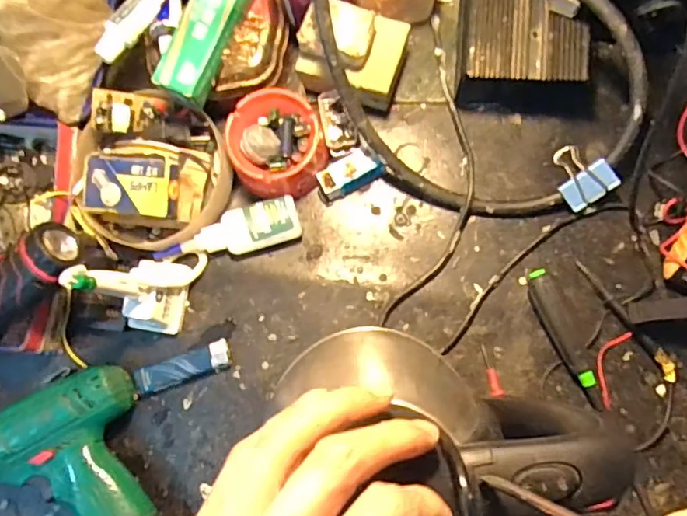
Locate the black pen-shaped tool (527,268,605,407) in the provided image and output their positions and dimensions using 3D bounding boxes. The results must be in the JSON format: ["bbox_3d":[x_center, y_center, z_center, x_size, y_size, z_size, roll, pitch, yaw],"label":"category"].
[{"bbox_3d":[0.181,0.066,0.451,0.023,0.024,0.118,-25,82,0],"label":"black pen-shaped tool"}]

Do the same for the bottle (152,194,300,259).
[{"bbox_3d":[-0.100,-0.019,0.480,0.124,0.023,0.038,-15,82,2],"label":"bottle"}]

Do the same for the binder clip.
[{"bbox_3d":[0.197,-0.070,0.466,0.043,0.025,0.048,-42,96,20],"label":"binder clip"}]

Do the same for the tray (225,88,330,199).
[{"bbox_3d":[-0.059,-0.097,0.478,0.081,0.045,0.086,0,83,4],"label":"tray"}]

